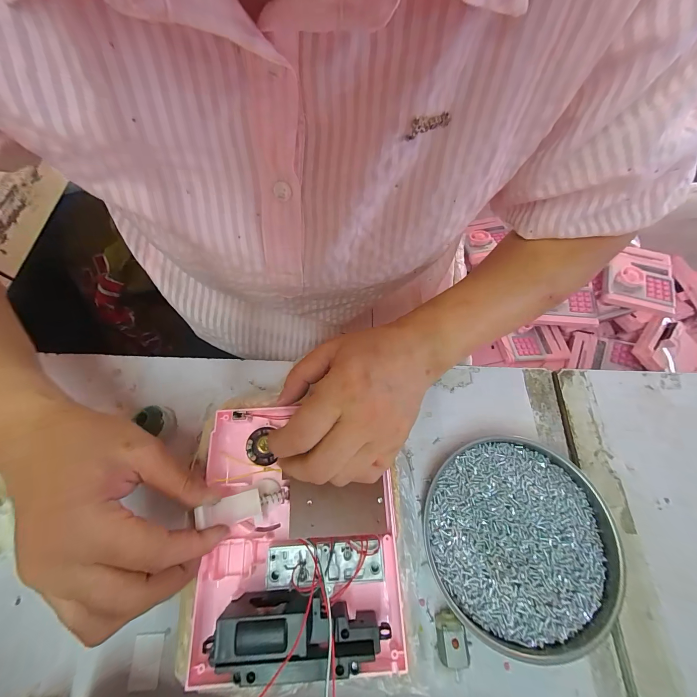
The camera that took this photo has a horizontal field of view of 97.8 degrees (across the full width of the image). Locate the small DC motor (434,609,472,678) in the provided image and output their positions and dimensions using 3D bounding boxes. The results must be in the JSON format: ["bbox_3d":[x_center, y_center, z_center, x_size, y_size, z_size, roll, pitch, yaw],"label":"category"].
[{"bbox_3d":[0.070,0.199,0.207,0.019,0.013,0.030,-4,66,-2],"label":"small DC motor"}]

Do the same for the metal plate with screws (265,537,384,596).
[{"bbox_3d":[-0.016,0.142,0.202,0.076,0.010,0.025,-5,66,-2],"label":"metal plate with screws"}]

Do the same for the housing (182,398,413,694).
[{"bbox_3d":[-0.035,0.119,0.208,0.131,0.038,0.157,-2,61,-3],"label":"housing"}]

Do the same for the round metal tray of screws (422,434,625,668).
[{"bbox_3d":[0.126,0.139,0.226,0.135,0.016,0.132,1,61,-1],"label":"round metal tray of screws"}]

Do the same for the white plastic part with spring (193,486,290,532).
[{"bbox_3d":[-0.072,0.109,0.209,0.060,0.016,0.019,0,58,-29],"label":"white plastic part with spring"}]

